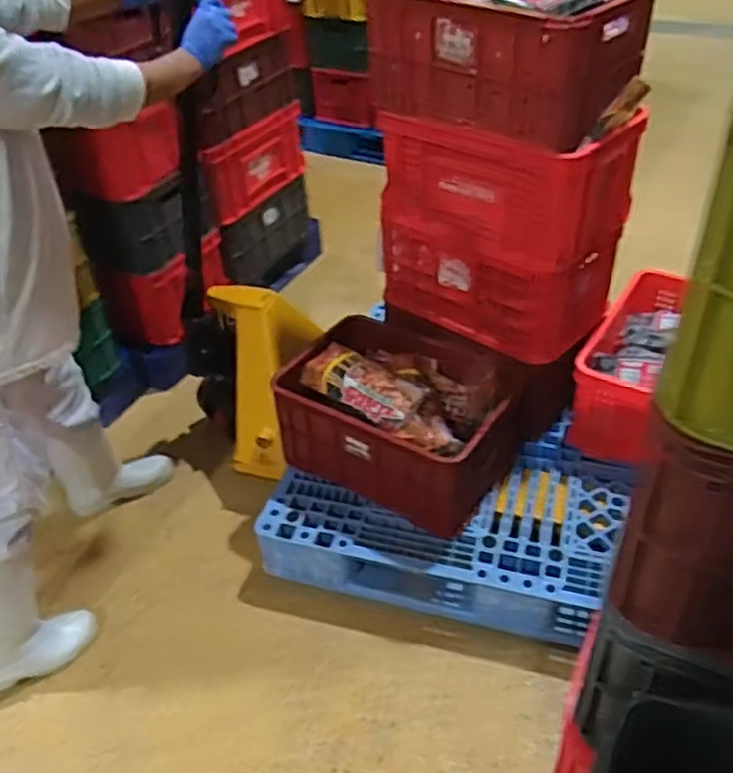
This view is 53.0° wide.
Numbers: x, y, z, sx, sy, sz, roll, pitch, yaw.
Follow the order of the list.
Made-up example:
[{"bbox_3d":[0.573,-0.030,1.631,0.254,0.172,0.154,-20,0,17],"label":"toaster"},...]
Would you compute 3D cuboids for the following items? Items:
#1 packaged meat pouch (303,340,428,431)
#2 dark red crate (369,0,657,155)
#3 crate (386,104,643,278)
[{"bbox_3d":[-0.010,-0.004,1.671,0.303,0.050,0.124,30,51,32],"label":"packaged meat pouch"},{"bbox_3d":[0.278,-0.717,1.546,0.546,0.231,0.324,30,51,33],"label":"dark red crate"},{"bbox_3d":[0.304,-0.476,1.645,0.488,0.261,0.293,29,50,32],"label":"crate"}]

